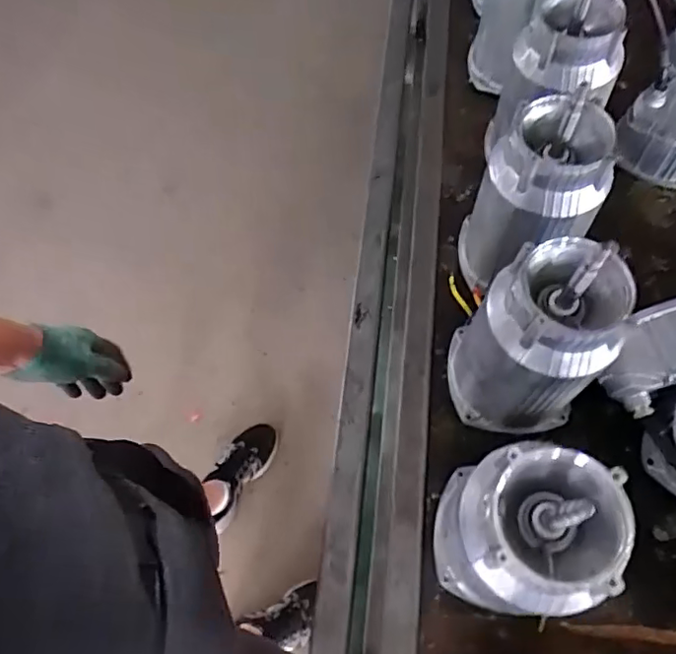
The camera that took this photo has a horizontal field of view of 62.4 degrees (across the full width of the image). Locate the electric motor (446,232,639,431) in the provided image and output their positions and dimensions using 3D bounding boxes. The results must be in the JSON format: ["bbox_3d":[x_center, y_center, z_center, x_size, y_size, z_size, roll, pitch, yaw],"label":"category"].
[{"bbox_3d":[0.181,0.023,0.536,0.119,0.220,0.107,-4,64,2],"label":"electric motor"}]

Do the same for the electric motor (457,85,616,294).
[{"bbox_3d":[0.203,-0.131,0.605,0.120,0.224,0.114,14,66,10],"label":"electric motor"}]

